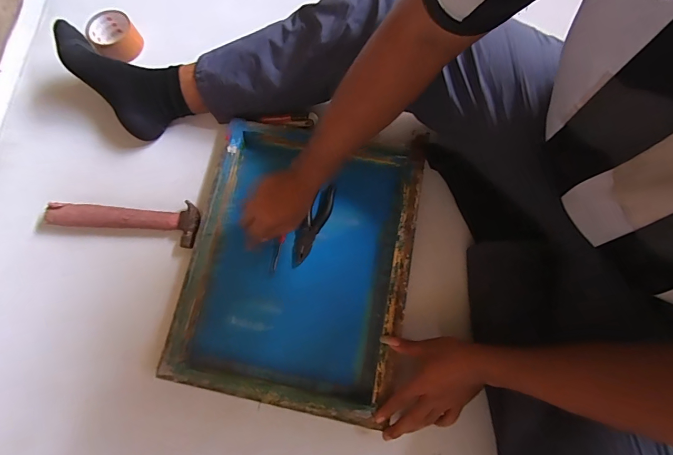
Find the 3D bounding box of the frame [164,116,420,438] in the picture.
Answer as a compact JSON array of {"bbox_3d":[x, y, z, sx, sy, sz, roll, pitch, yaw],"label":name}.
[{"bbox_3d":[-0.069,0.050,0.589,0.364,0.058,0.433,11,76,5],"label":"frame"}]

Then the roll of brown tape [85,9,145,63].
[{"bbox_3d":[-0.436,-0.376,0.694,0.084,0.056,0.092,-34,77,-6],"label":"roll of brown tape"}]

